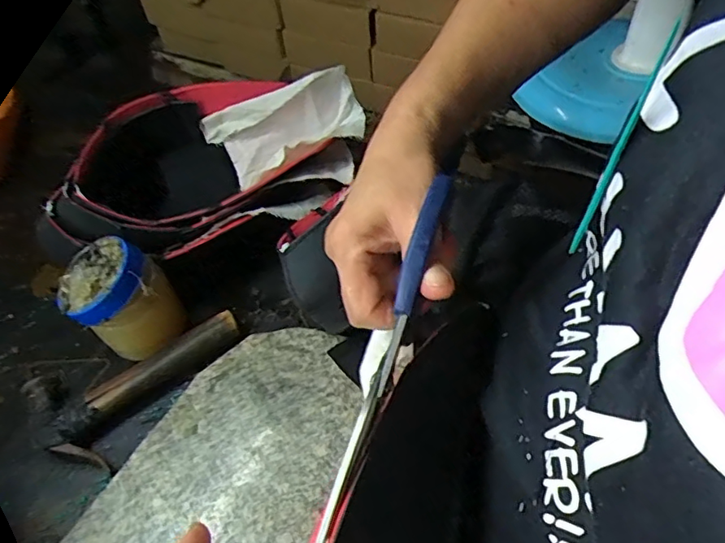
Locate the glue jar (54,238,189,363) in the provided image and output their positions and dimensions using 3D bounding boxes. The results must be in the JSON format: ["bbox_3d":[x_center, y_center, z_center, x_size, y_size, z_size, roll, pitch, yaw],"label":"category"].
[{"bbox_3d":[-0.210,0.030,0.482,0.080,0.112,0.074,-32,56,-19],"label":"glue jar"}]

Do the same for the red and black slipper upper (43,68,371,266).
[{"bbox_3d":[-0.153,-0.096,0.551,0.328,0.115,0.143,-25,54,-14],"label":"red and black slipper upper"}]

